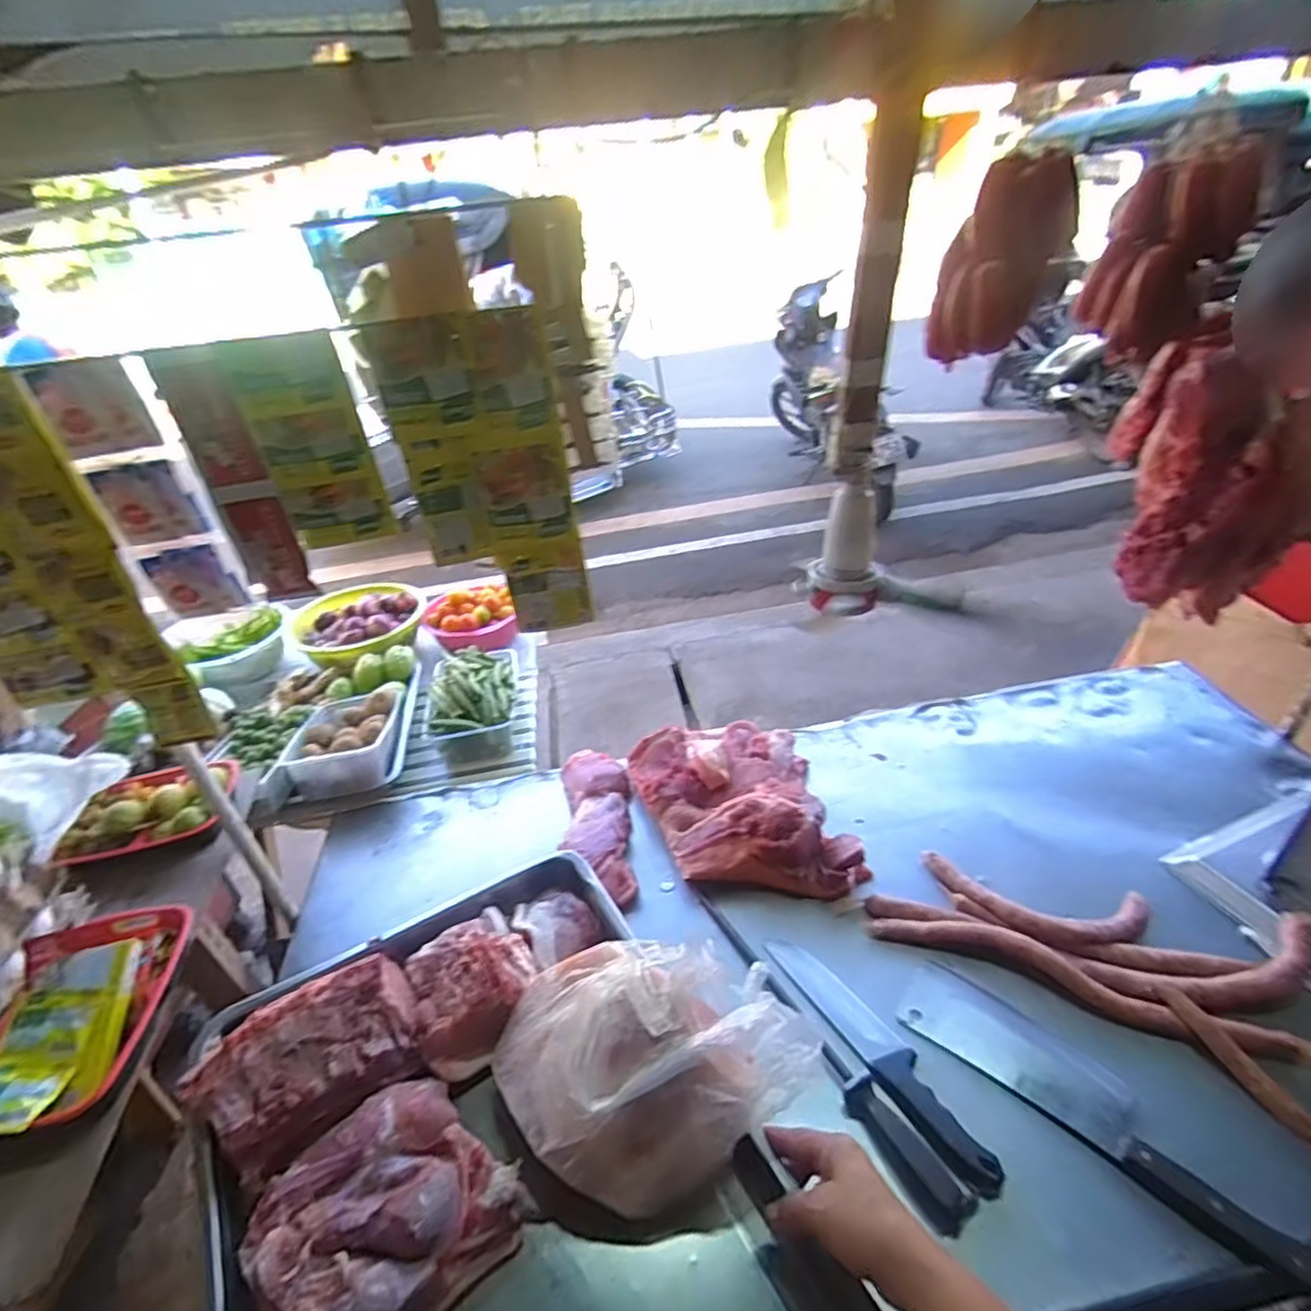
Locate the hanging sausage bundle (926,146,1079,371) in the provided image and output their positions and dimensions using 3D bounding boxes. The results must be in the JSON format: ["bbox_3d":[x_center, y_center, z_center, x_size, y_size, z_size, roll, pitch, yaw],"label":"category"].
[{"bbox_3d":[0.307,-0.352,0.591,0.086,0.146,0.078,-10,35,-6],"label":"hanging sausage bundle"}]

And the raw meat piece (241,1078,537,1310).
[{"bbox_3d":[-0.205,0.425,0.498,0.166,0.051,0.149,-32,43,-32],"label":"raw meat piece"}]

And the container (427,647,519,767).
[{"bbox_3d":[-0.344,0.078,1.258,0.154,0.117,0.240,-8,35,-4],"label":"container"}]

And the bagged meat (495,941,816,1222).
[{"bbox_3d":[-0.004,0.310,0.536,0.248,0.137,0.174,-16,37,-15],"label":"bagged meat"}]

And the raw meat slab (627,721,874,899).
[{"bbox_3d":[0.123,0.217,0.981,0.281,0.086,0.311,-11,36,-7],"label":"raw meat slab"}]

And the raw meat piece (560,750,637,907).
[{"bbox_3d":[-0.092,0.253,1.023,0.104,0.037,0.290,-8,35,-3],"label":"raw meat piece"}]

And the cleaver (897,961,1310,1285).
[{"bbox_3d":[0.436,0.450,0.677,0.351,0.029,0.090,26,46,36],"label":"cleaver"}]

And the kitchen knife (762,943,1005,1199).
[{"bbox_3d":[0.245,0.431,0.733,0.054,0.022,0.304,-22,38,-22],"label":"kitchen knife"}]

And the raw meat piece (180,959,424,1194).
[{"bbox_3d":[-0.294,0.346,0.567,0.168,0.066,0.100,-26,40,-26],"label":"raw meat piece"}]

